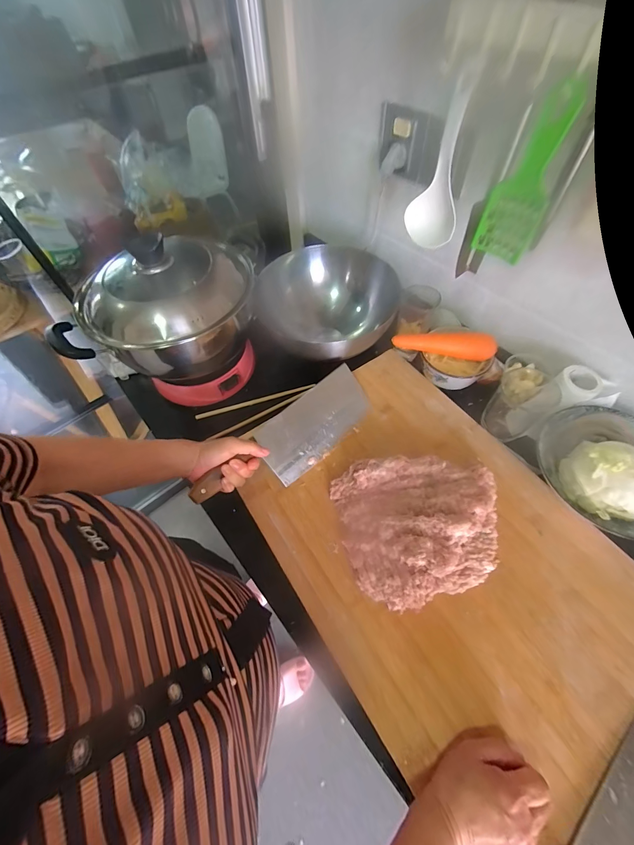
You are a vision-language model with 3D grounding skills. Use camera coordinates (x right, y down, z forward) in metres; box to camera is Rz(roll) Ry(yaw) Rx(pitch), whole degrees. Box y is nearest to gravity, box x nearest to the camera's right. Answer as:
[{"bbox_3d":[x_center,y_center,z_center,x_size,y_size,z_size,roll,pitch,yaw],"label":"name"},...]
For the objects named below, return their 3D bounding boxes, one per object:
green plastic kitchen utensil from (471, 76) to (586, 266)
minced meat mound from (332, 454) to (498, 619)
[{"bbox_3d":[0.238,-0.269,0.369,0.012,0.159,0.065,-40,65,-20],"label":"green plastic kitchen utensil"},{"bbox_3d":[0.147,0.138,0.459,0.216,0.050,0.190,-10,58,-7],"label":"minced meat mound"}]

